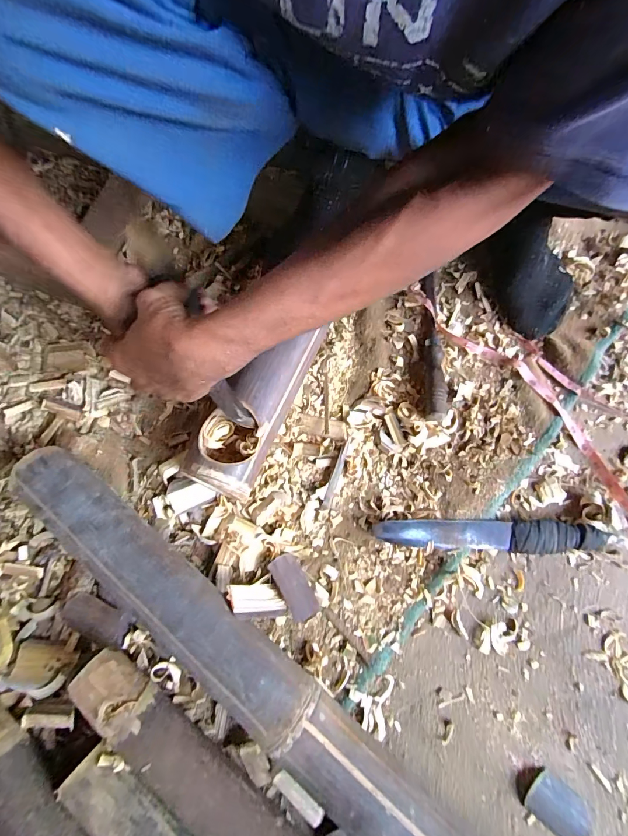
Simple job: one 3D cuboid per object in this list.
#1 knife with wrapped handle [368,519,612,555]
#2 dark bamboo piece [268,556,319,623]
[{"bbox_3d":[0.202,0.136,0.447,0.258,0.027,0.036,1,75,1],"label":"knife with wrapped handle"},{"bbox_3d":[-0.022,0.186,0.430,0.029,0.019,0.069,-30,76,-7],"label":"dark bamboo piece"}]

